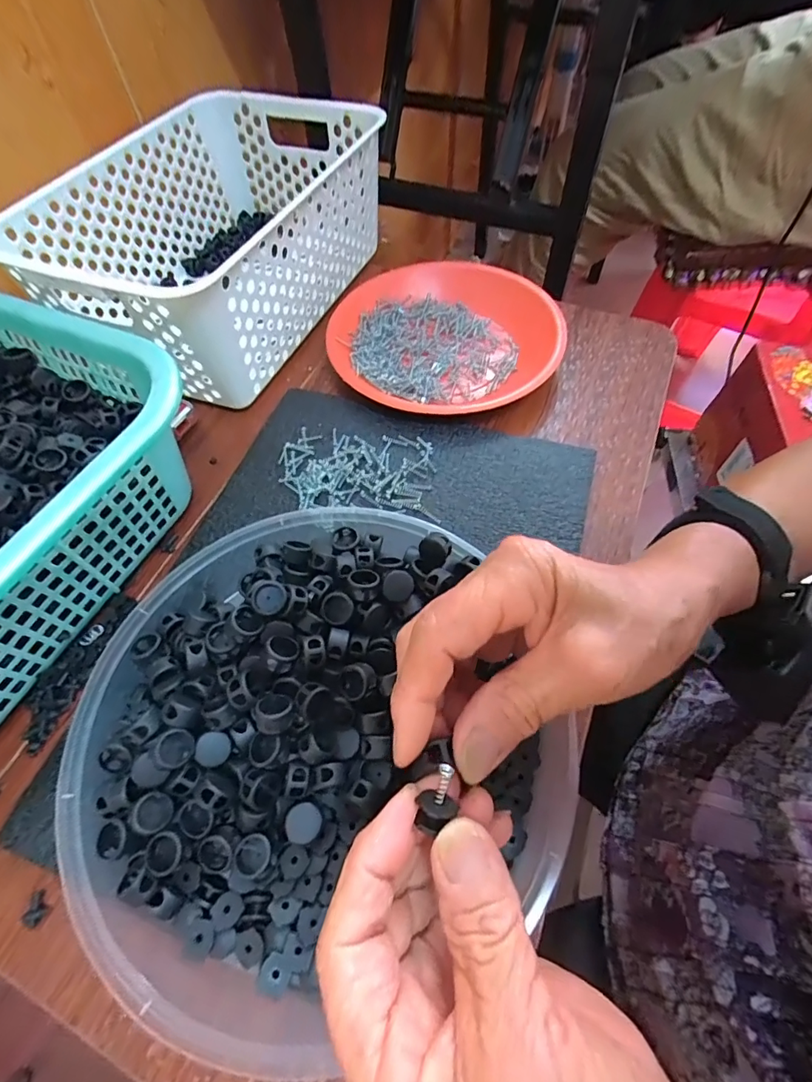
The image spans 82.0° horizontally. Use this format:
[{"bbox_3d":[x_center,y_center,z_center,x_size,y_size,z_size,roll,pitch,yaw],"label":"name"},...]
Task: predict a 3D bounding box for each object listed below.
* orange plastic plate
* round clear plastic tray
[{"bbox_3d":[0.032,-0.171,0.395,0.186,0.029,0.173,-1,60,1],"label":"orange plastic plate"},{"bbox_3d":[-0.052,0.083,0.232,0.220,0.047,0.224,-1,60,1],"label":"round clear plastic tray"}]

